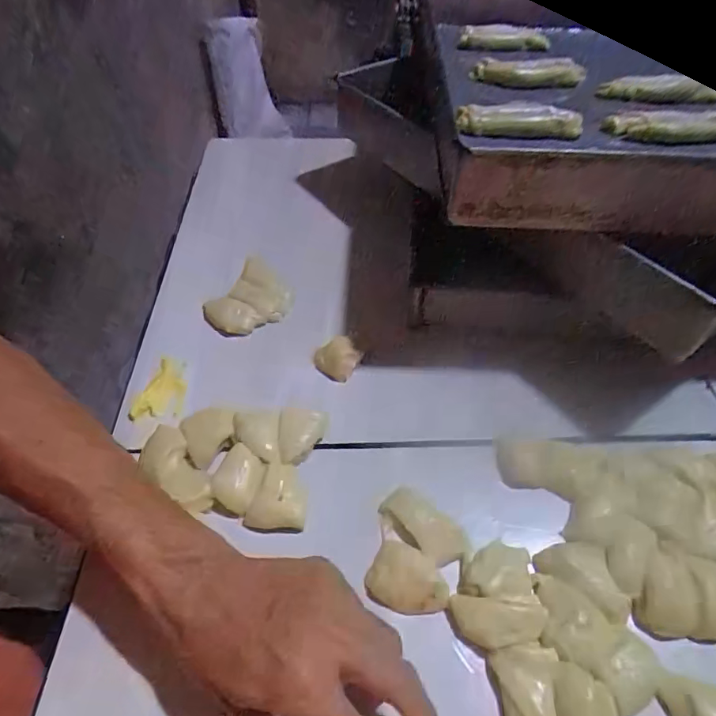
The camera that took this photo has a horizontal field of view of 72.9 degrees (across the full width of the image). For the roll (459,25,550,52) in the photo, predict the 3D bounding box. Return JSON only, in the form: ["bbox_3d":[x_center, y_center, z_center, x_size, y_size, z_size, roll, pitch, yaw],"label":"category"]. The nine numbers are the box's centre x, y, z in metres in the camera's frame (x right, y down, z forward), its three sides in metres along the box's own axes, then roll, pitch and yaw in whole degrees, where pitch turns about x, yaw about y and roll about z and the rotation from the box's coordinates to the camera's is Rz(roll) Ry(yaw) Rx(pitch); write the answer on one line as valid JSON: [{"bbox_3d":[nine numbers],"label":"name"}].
[{"bbox_3d":[0.183,-0.390,0.595,0.164,0.027,0.021,-18,50,-30],"label":"roll"}]

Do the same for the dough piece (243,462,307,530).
[{"bbox_3d":[-0.056,0.096,0.341,0.040,0.014,0.043,1,50,3],"label":"dough piece"}]

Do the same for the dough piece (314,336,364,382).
[{"bbox_3d":[-0.017,0.000,0.423,0.034,0.020,0.033,-34,57,-24],"label":"dough piece"}]

